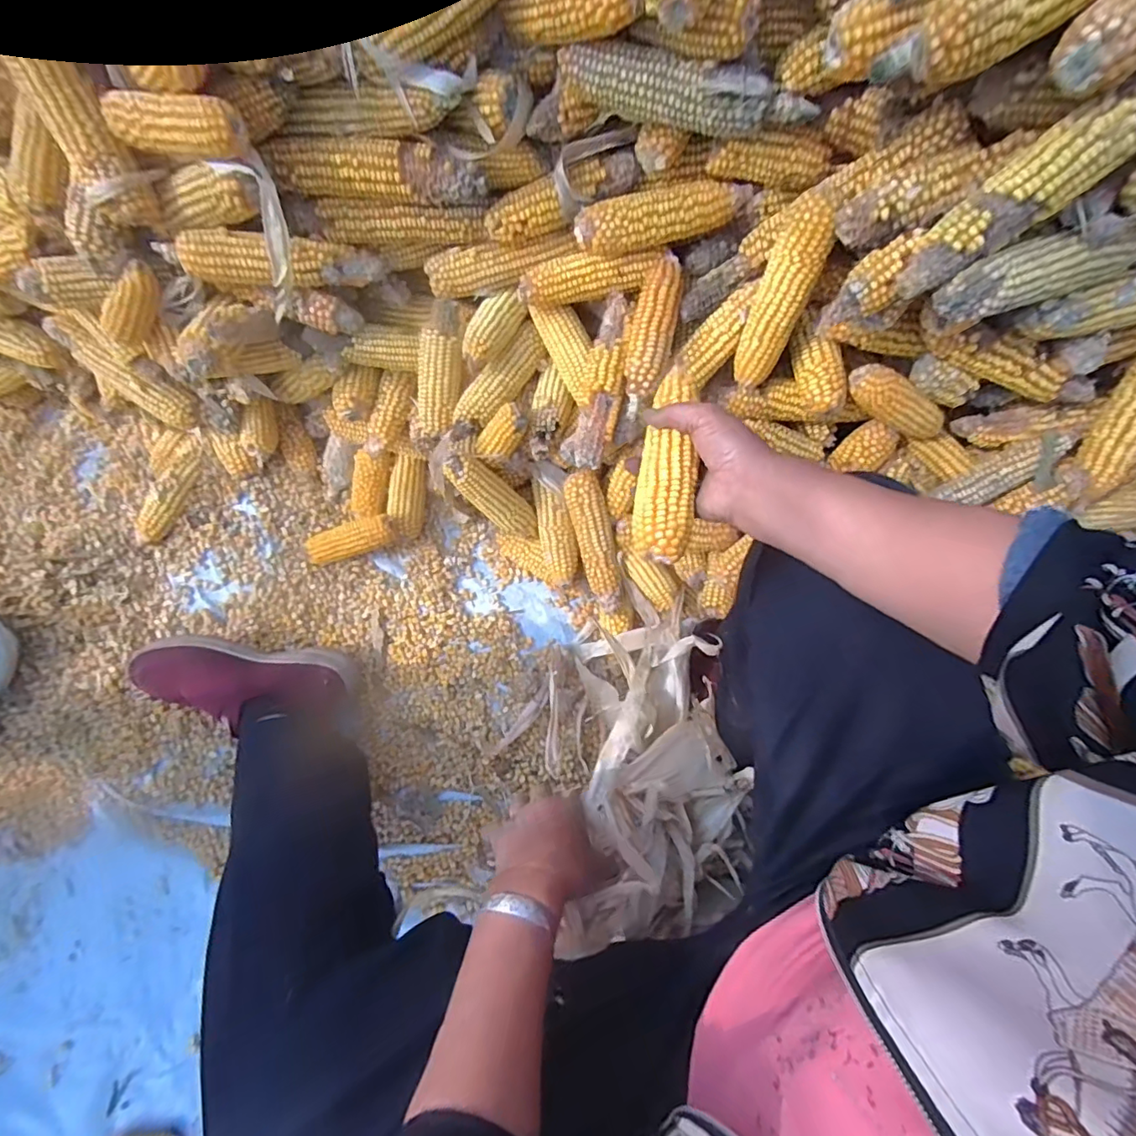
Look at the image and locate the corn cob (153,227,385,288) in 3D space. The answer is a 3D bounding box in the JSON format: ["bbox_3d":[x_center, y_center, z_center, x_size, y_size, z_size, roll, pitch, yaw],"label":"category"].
[{"bbox_3d":[-0.302,-0.316,0.552,0.204,0.036,0.038,-5,76,-15],"label":"corn cob"}]

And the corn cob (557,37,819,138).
[{"bbox_3d":[0.102,-0.413,0.462,0.213,0.042,0.040,10,76,2],"label":"corn cob"}]

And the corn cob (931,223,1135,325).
[{"bbox_3d":[0.383,-0.239,0.432,0.190,0.050,0.039,-18,77,-5],"label":"corn cob"}]

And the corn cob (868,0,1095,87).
[{"bbox_3d":[0.276,-0.354,0.332,0.148,0.035,0.044,-22,77,16],"label":"corn cob"}]

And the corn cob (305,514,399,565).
[{"bbox_3d":[-0.297,-0.037,0.734,0.133,0.035,0.039,-16,77,12],"label":"corn cob"}]

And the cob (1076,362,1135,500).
[{"bbox_3d":[0.602,-0.154,0.575,0.051,0.040,0.157,17,108,3],"label":"cob"}]

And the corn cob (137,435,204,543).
[{"bbox_3d":[-0.541,-0.105,0.733,0.050,0.039,0.149,18,77,3],"label":"corn cob"}]

